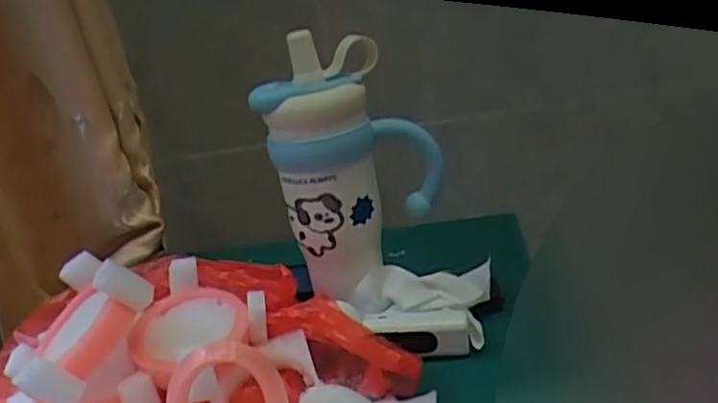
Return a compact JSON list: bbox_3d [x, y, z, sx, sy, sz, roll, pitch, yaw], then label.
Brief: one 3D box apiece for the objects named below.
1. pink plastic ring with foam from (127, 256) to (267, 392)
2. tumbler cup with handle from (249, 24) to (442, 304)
[{"bbox_3d":[-0.145,0.103,0.576,0.103,0.033,0.105,-5,34,4],"label":"pink plastic ring with foam"},{"bbox_3d":[0.007,-0.034,0.675,0.179,0.247,0.090,-25,24,-34],"label":"tumbler cup with handle"}]

